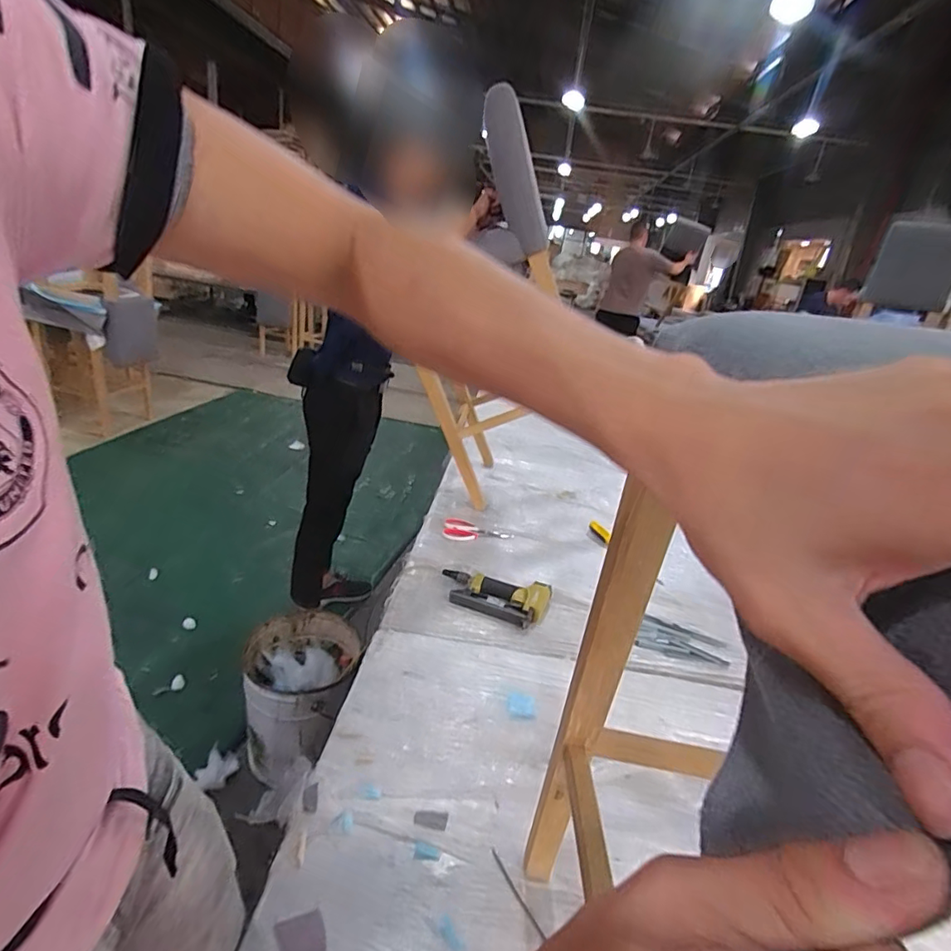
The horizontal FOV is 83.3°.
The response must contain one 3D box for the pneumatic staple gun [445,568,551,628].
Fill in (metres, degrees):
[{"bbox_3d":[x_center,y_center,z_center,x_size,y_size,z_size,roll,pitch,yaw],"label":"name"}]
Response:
[{"bbox_3d":[0.035,0.257,1.157,0.243,0.041,0.116,14,24,13],"label":"pneumatic staple gun"}]

